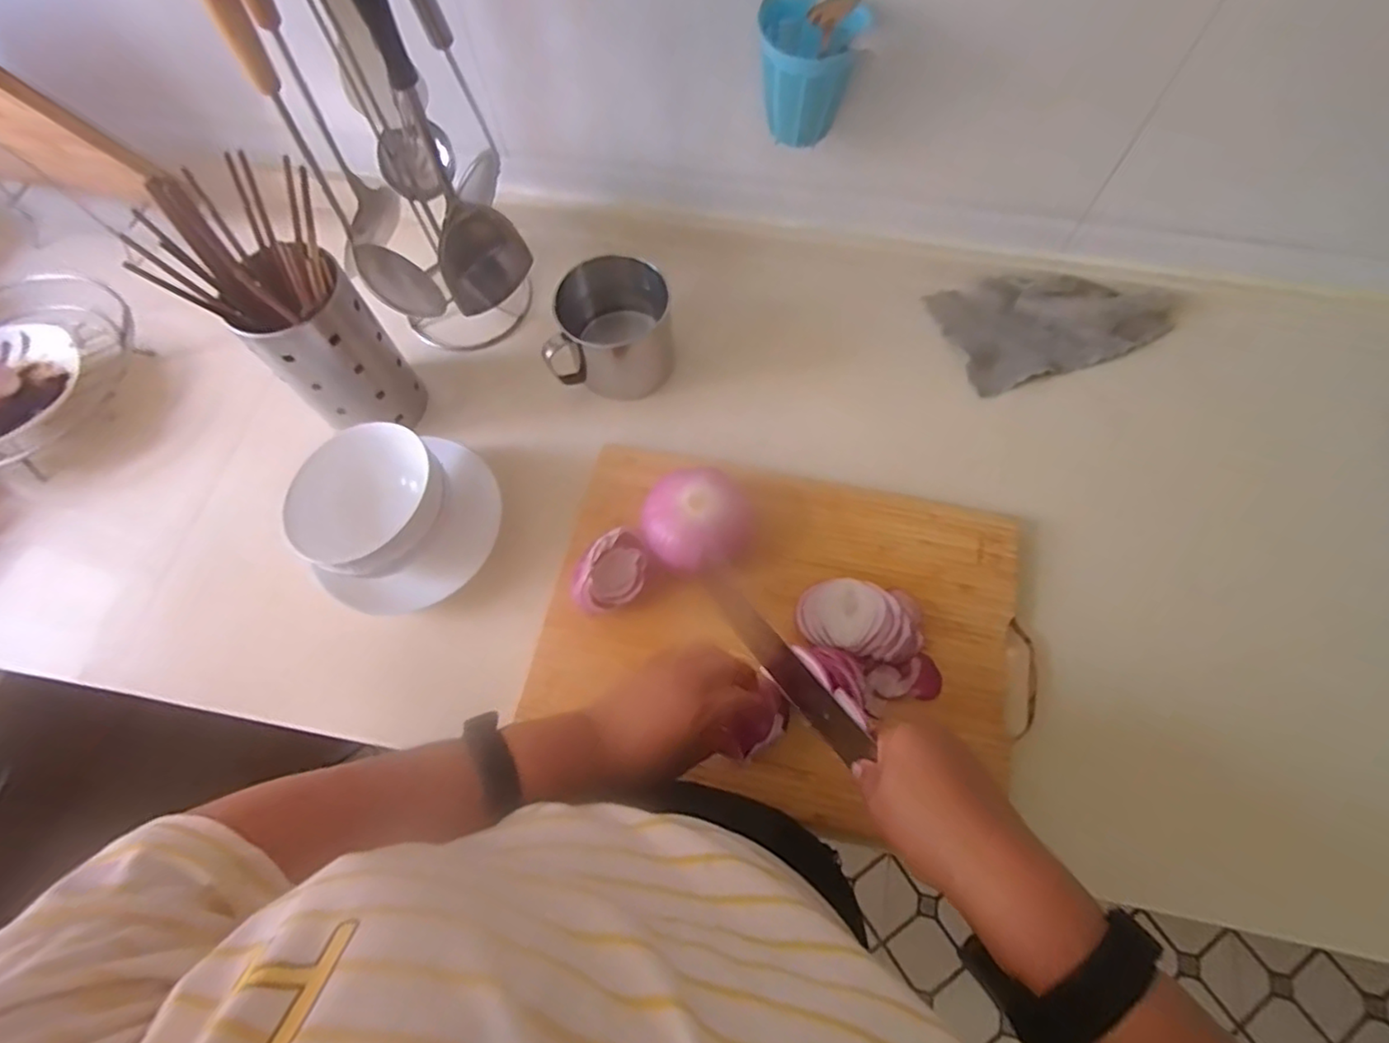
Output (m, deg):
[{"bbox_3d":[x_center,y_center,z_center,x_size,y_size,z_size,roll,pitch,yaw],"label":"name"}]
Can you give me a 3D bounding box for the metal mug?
[{"bbox_3d":[-0.079,-0.190,0.661,0.128,0.115,0.095,2,69,3],"label":"metal mug"}]

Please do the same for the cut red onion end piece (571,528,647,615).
[{"bbox_3d":[-0.069,0.046,0.553,0.046,0.044,0.071,31,71,13],"label":"cut red onion end piece"}]

